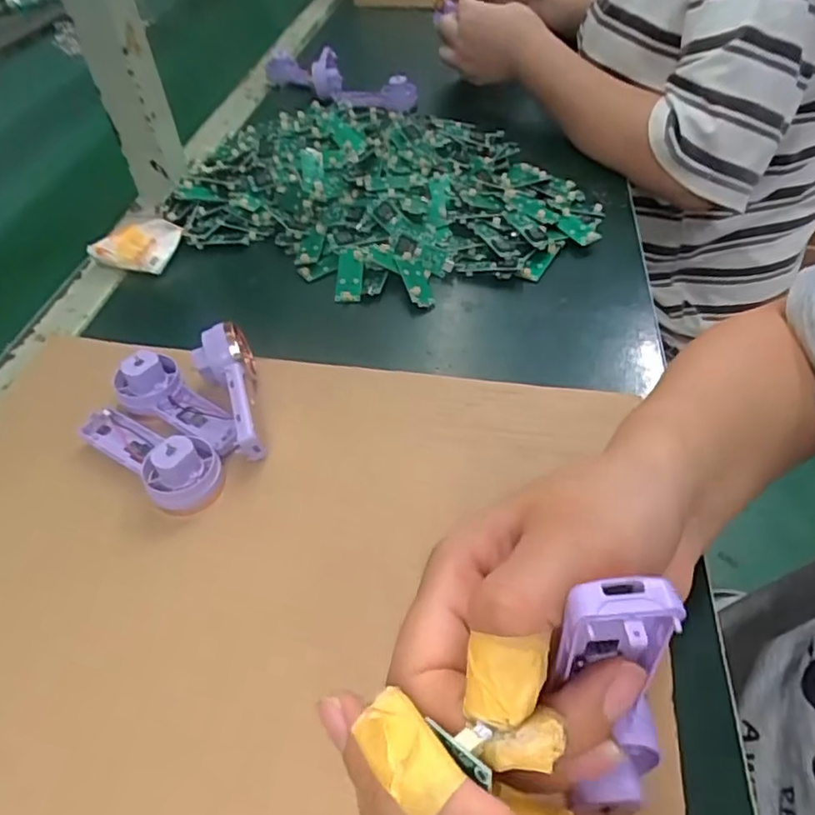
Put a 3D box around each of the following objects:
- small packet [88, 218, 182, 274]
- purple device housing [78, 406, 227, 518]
[{"bbox_3d":[-0.220,-0.132,0.493,0.061,0.022,0.047,8,49,9],"label":"small packet"},{"bbox_3d":[-0.143,0.020,0.335,0.089,0.030,0.040,31,56,26],"label":"purple device housing"}]

